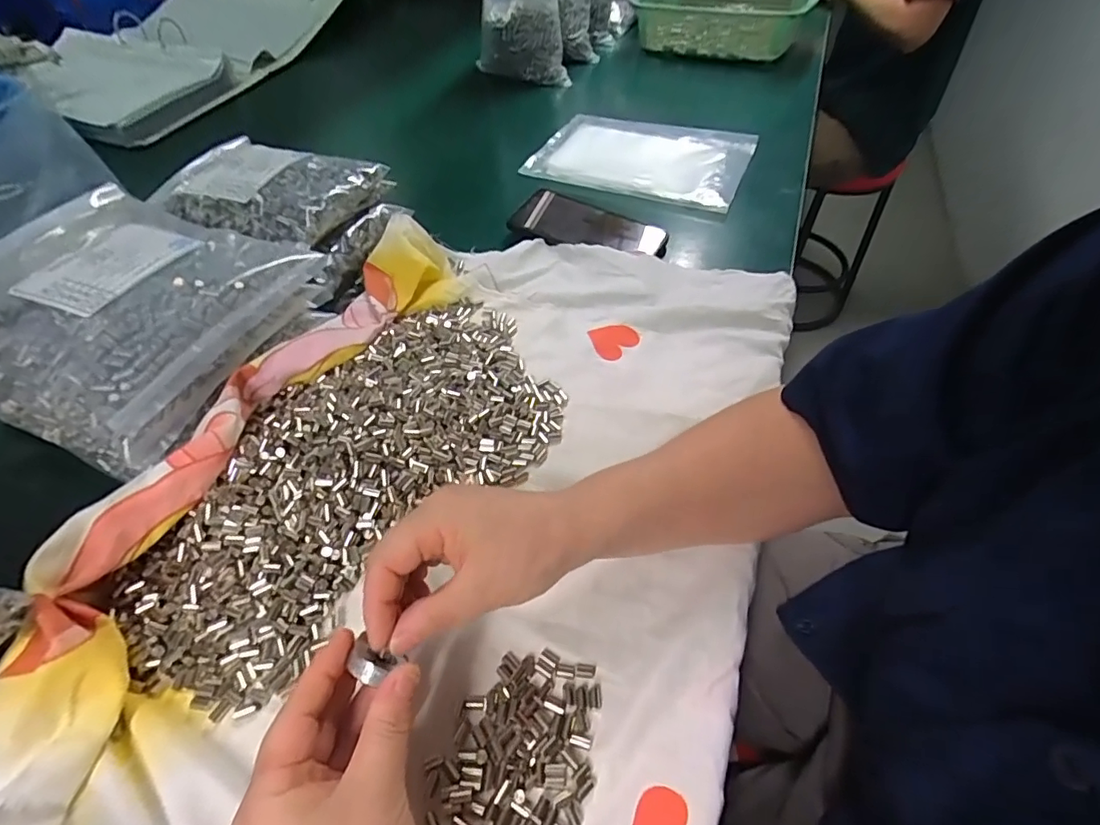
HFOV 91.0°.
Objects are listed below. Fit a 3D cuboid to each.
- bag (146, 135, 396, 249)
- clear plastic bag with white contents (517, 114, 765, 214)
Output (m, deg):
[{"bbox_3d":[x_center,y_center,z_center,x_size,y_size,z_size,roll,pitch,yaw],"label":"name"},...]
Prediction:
[{"bbox_3d":[-0.261,-0.208,0.498,0.175,0.038,0.143,17,52,12],"label":"bag"},{"bbox_3d":[0.119,-0.333,0.696,0.264,0.025,0.175,22,54,17],"label":"clear plastic bag with white contents"}]

